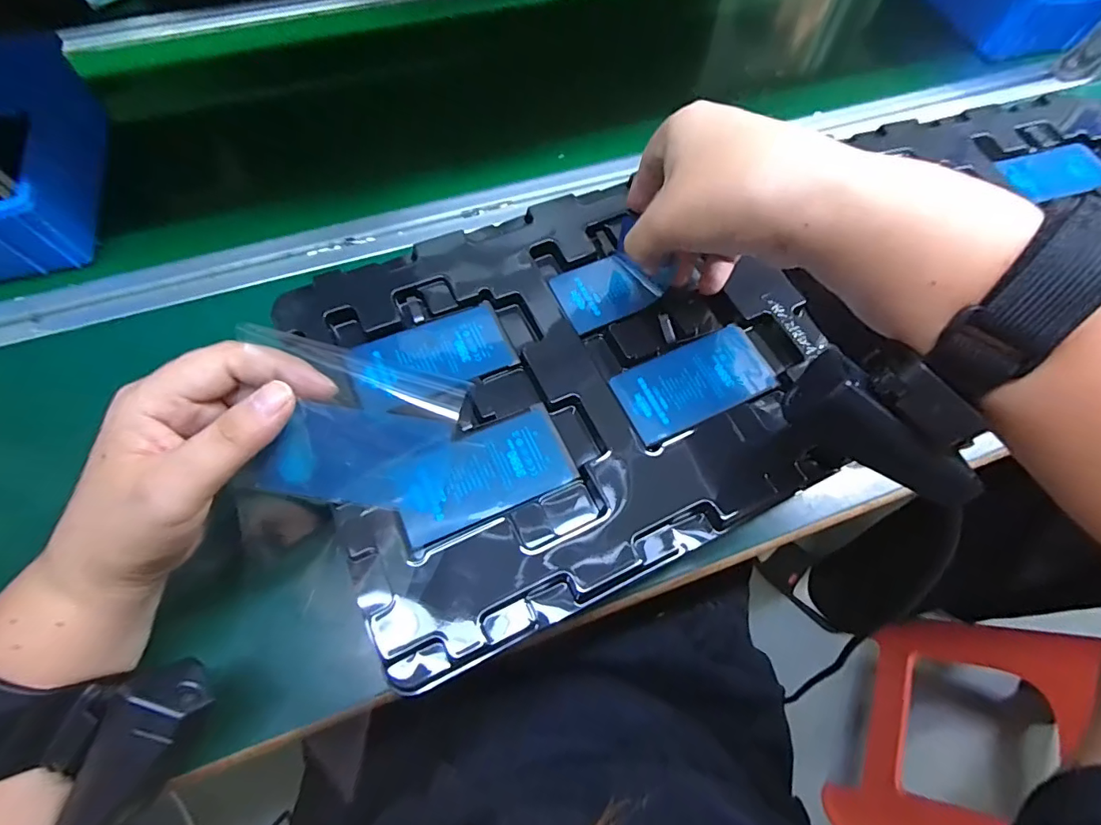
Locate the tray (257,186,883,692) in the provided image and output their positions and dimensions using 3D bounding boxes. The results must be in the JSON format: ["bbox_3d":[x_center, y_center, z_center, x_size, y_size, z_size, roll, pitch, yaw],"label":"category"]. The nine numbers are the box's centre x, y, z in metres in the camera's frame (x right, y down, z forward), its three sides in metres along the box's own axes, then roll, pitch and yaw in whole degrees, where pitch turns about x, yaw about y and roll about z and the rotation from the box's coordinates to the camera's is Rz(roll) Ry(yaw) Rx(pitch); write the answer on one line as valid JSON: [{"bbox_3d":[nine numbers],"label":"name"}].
[{"bbox_3d":[0.011,-0.025,0.263,0.278,0.021,0.215,-23,68,-12],"label":"tray"}]

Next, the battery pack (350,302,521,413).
[{"bbox_3d":[-0.064,-0.032,0.265,0.082,0.004,0.046,-20,67,-11],"label":"battery pack"}]

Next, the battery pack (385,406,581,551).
[{"bbox_3d":[-0.033,0.029,0.238,0.084,0.004,0.045,-23,68,-12],"label":"battery pack"}]

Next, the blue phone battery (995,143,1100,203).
[{"bbox_3d":[0.379,-0.179,0.367,0.083,0.006,0.043,-15,66,-9],"label":"blue phone battery"}]

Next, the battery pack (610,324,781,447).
[{"bbox_3d":[0.078,-0.017,0.266,0.084,0.004,0.044,-25,68,-13],"label":"battery pack"}]

